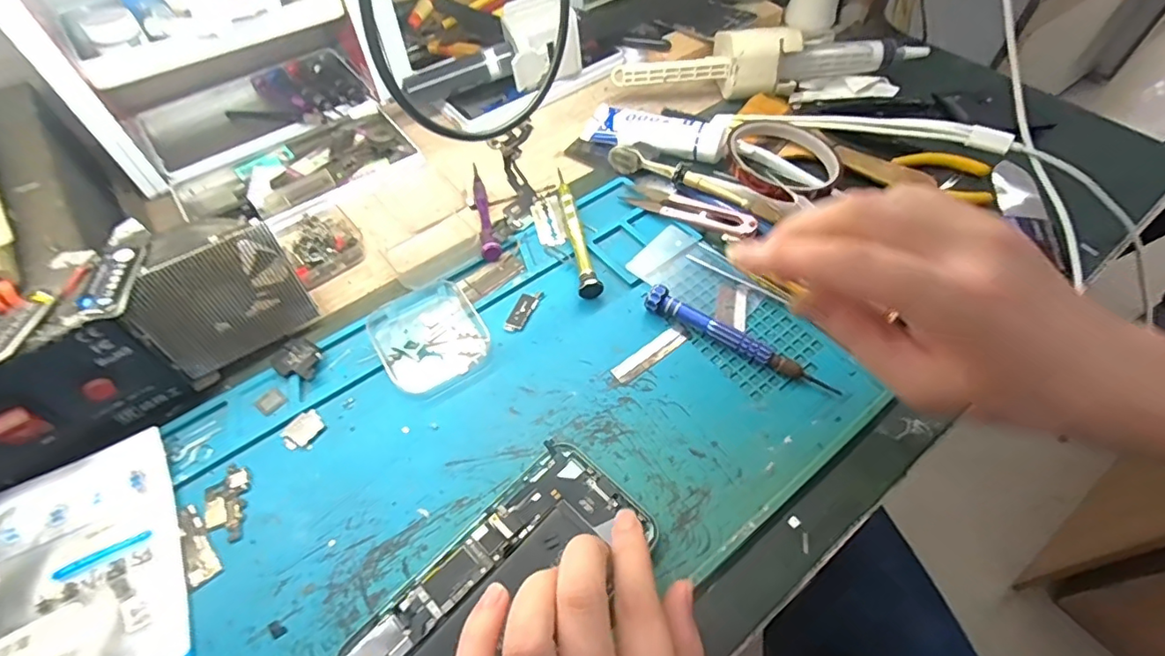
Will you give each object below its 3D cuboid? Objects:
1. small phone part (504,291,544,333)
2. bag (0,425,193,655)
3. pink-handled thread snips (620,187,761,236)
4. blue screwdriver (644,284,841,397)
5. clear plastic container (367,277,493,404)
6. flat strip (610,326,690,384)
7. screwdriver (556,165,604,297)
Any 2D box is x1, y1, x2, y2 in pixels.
[{"bbox_3d":[-0.039,-0.013,0.361,0.012,0.004,0.036,19,58,14],"label":"small phone part"},{"bbox_3d":[-0.234,0.129,0.250,0.088,0.027,0.165,-25,59,-15],"label":"bag"},{"bbox_3d":[0.078,-0.090,0.404,0.099,0.012,0.024,26,60,18],"label":"pink-handled thread snips"},{"bbox_3d":[0.095,0.007,0.337,0.122,0.018,0.012,26,60,18],"label":"blue screwdriver"},{"bbox_3d":[-0.096,0.004,0.345,0.063,0.015,0.076,-30,60,-18],"label":"clear plastic container"},{"bbox_3d":[0.042,0.016,0.340,0.053,0.004,0.013,-34,62,-20],"label":"flat strip"},{"bbox_3d":[-0.004,-0.070,0.393,0.014,0.016,0.116,-8,56,-4],"label":"screwdriver"}]

